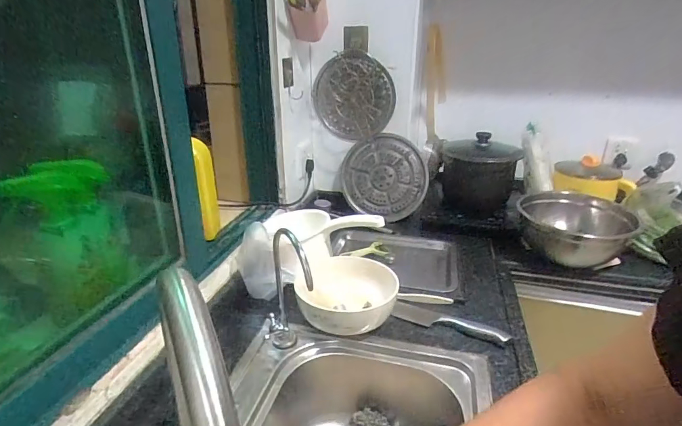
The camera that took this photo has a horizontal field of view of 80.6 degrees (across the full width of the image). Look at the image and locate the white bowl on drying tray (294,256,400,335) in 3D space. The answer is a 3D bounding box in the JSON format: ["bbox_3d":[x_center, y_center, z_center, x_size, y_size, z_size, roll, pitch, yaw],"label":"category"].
[{"bbox_3d":[0.010,0.155,0.728,0.174,0.089,0.159,0,23,0],"label":"white bowl on drying tray"}]

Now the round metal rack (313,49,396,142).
[{"bbox_3d":[0.032,-0.293,1.045,0.209,0.221,0.029,29,33,-25],"label":"round metal rack"}]

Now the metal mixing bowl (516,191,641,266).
[{"bbox_3d":[0.530,0.036,0.926,0.229,0.110,0.230,0,23,0],"label":"metal mixing bowl"}]

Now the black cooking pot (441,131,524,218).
[{"bbox_3d":[0.398,-0.127,1.156,0.203,0.198,0.198,7,23,14],"label":"black cooking pot"}]

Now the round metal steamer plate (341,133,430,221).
[{"bbox_3d":[0.123,-0.102,1.123,0.234,0.224,0.028,17,15,4],"label":"round metal steamer plate"}]

